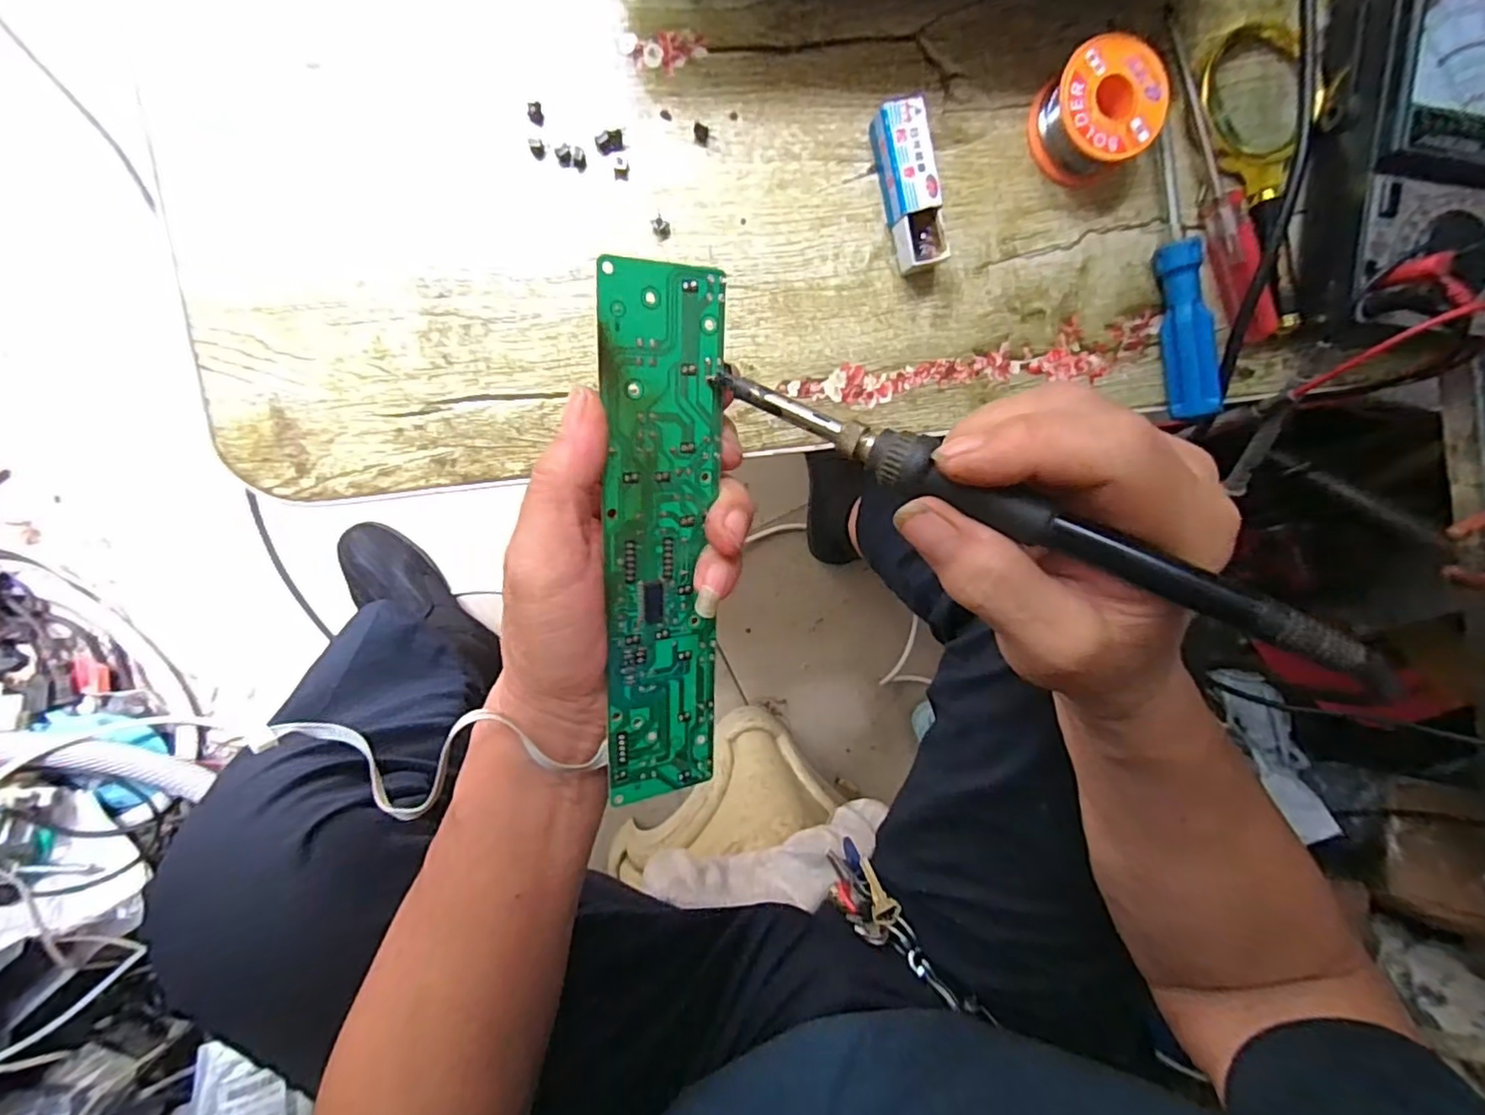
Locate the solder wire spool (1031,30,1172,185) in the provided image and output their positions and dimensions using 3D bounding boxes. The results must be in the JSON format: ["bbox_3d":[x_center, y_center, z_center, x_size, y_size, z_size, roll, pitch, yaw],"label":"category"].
[{"bbox_3d":[0.175,-0.219,0.305,0.055,0.029,0.052,-1,99,-9],"label":"solder wire spool"}]

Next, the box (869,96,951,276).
[{"bbox_3d":[0.080,-0.178,0.303,0.023,0.023,0.071,-16,101,-6],"label":"box"}]

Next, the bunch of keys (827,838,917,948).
[{"bbox_3d":[0.090,0.258,0.479,0.041,0.099,0.040,-1,99,-9],"label":"bunch of keys"}]

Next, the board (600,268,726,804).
[{"bbox_3d":[-0.030,0.000,0.240,0.044,0.004,0.204,-6,107,-26],"label":"board"}]

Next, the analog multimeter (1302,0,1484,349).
[{"bbox_3d":[0.361,-0.208,0.315,0.115,0.058,0.194,0,97,-7],"label":"analog multimeter"}]

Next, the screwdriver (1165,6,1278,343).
[{"bbox_3d":[0.245,-0.194,0.321,0.018,0.022,0.167,-23,102,-5],"label":"screwdriver"}]

